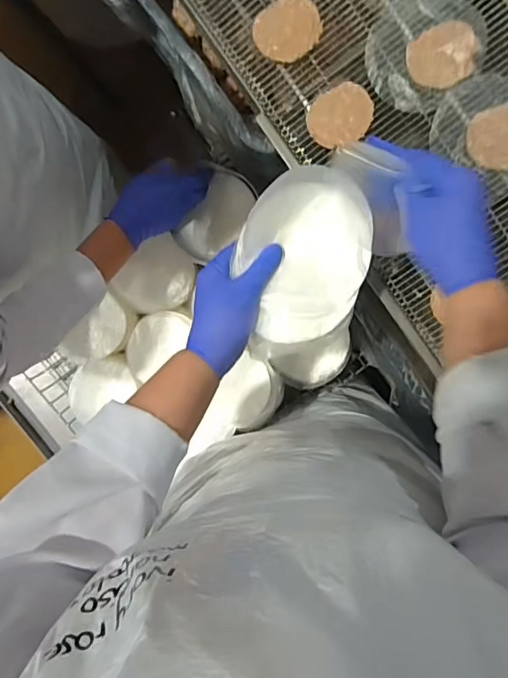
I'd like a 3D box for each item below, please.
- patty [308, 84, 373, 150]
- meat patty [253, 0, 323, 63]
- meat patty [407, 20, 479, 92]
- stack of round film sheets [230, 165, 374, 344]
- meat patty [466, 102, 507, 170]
[{"bbox_3d":[0.096,-0.247,0.525,0.070,0.007,0.061,-25,99,7],"label":"patty"},{"bbox_3d":[0.038,-0.340,0.520,0.070,0.005,0.061,-37,97,9],"label":"meat patty"},{"bbox_3d":[0.201,-0.301,0.506,0.069,0.008,0.062,-15,100,5],"label":"meat patty"},{"bbox_3d":[0.046,-0.077,0.449,0.118,0.015,0.158,22,98,4],"label":"stack of round film sheets"},{"bbox_3d":[0.266,-0.218,0.510,0.069,0.007,0.066,0,101,2],"label":"meat patty"}]

